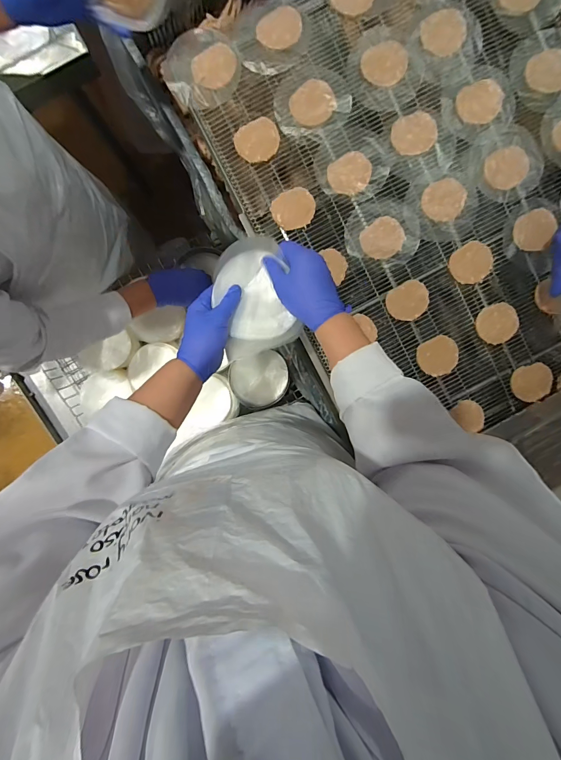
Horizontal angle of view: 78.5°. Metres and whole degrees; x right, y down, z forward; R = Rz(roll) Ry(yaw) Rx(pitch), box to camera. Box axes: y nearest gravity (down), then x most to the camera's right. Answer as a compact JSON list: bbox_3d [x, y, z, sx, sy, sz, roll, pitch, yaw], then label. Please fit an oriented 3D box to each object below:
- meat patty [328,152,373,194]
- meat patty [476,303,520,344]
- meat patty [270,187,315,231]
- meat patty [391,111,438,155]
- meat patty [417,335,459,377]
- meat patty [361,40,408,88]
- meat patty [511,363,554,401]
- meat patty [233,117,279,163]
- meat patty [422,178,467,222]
[{"bbox_3d":[0.114,-0.338,0.560,0.066,0.012,0.062,-35,92,-5],"label":"meat patty"},{"bbox_3d":[0.373,-0.097,0.589,0.064,0.006,0.067,25,101,7],"label":"meat patty"},{"bbox_3d":[0.022,-0.282,0.564,0.064,0.009,0.068,35,86,-3],"label":"meat patty"},{"bbox_3d":[0.220,-0.405,0.560,0.072,0.007,0.062,-18,90,-6],"label":"meat patty"},{"bbox_3d":[0.273,-0.041,0.589,0.066,0.010,0.064,0,88,-5],"label":"meat patty"},{"bbox_3d":[0.167,-0.508,0.551,0.071,0.004,0.061,6,105,-4],"label":"meat patty"},{"bbox_3d":[0.437,0.005,0.594,0.066,0.014,0.062,0,88,-5],"label":"meat patty"},{"bbox_3d":[-0.037,-0.388,0.554,0.070,0.009,0.061,-29,91,-5],"label":"meat patty"},{"bbox_3d":[0.275,-0.302,0.574,0.066,0.011,0.067,0,88,-5],"label":"meat patty"}]

